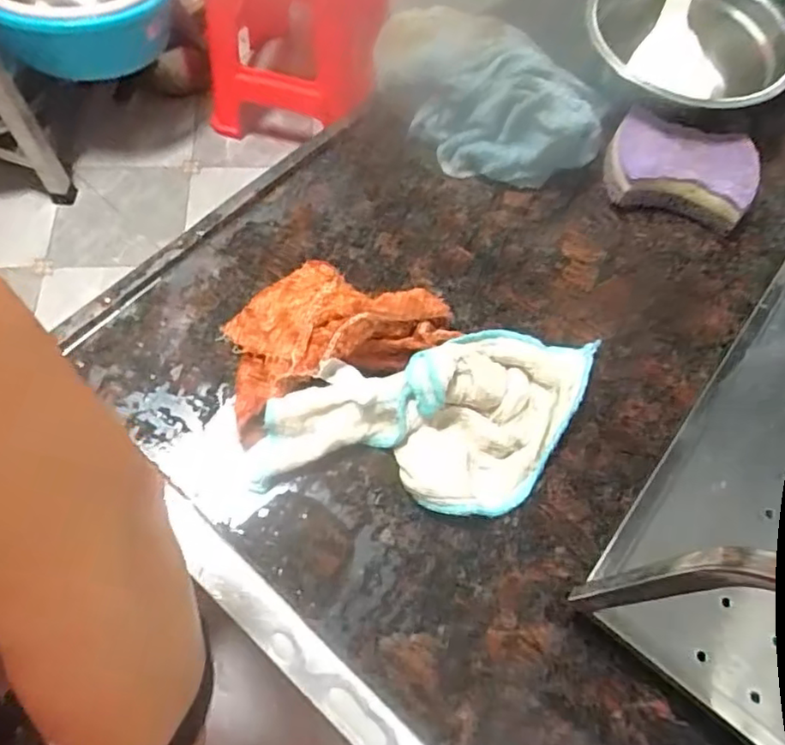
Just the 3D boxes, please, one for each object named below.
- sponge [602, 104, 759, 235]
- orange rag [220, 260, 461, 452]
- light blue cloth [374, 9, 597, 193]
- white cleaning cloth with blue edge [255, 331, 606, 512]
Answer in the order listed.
[{"bbox_3d":[0.205,-0.146,0.454,0.099,0.033,0.062,15,65,5],"label":"sponge"},{"bbox_3d":[-0.042,-0.026,0.378,0.136,0.041,0.079,-26,68,-14],"label":"orange rag"},{"bbox_3d":[0.061,-0.195,0.450,0.168,0.067,0.077,28,67,11],"label":"light blue cloth"},{"bbox_3d":[0.025,0.032,0.356,0.203,0.038,0.096,-12,66,-8],"label":"white cleaning cloth with blue edge"}]

